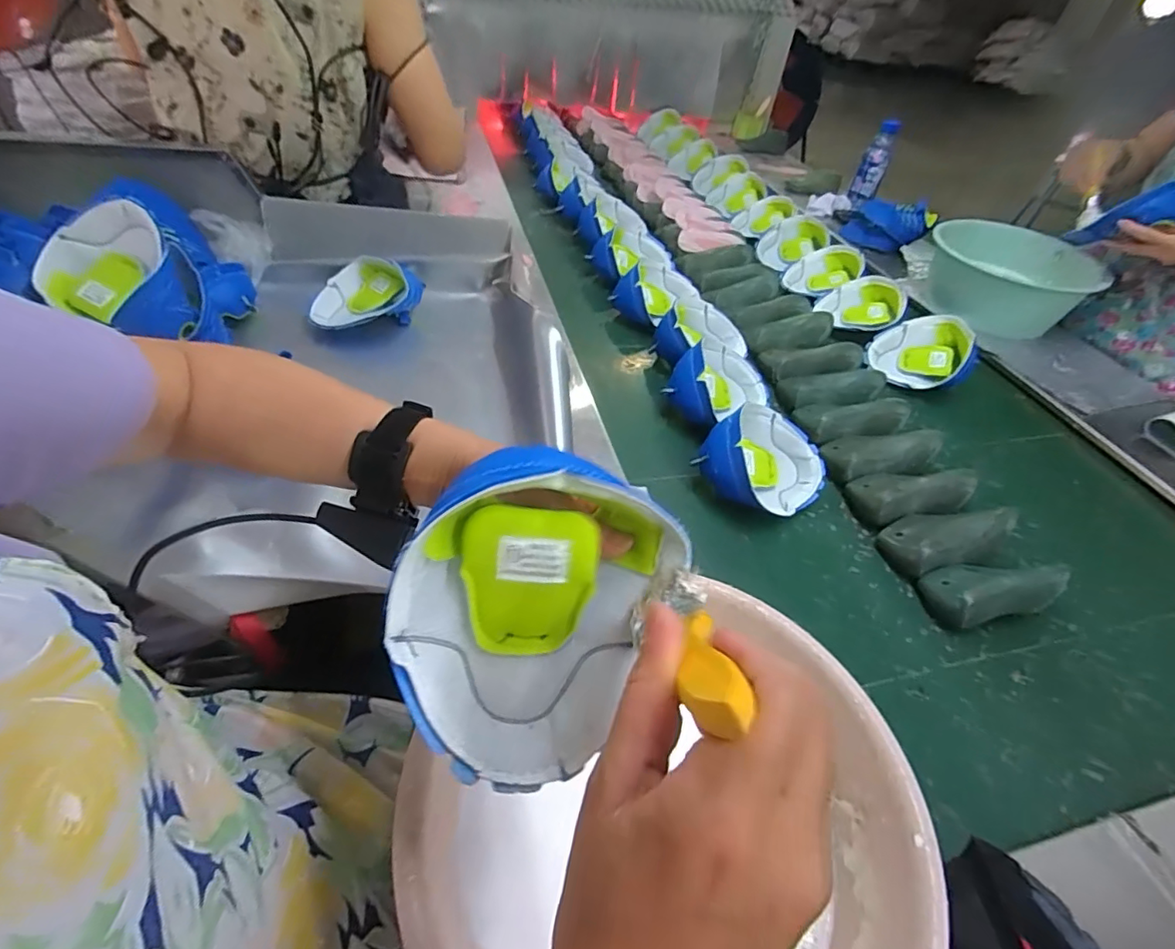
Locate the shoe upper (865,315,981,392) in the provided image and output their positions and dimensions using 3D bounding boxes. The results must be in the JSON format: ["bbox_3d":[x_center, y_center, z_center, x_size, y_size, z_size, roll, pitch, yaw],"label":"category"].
[{"bbox_3d":[0.593,-0.206,0.982,0.161,0.075,0.143,-29,64,13],"label":"shoe upper"}]

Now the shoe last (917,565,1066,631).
[{"bbox_3d":[0.465,0.131,0.633,0.147,0.065,0.073,-7,46,-13],"label":"shoe last"}]

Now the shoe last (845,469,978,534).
[{"bbox_3d":[0.433,0.019,0.733,0.157,0.055,0.079,-7,46,-14],"label":"shoe last"}]

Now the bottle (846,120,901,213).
[{"bbox_3d":[0.760,-0.822,1.465,0.066,0.191,0.073,22,47,15],"label":"bottle"}]

